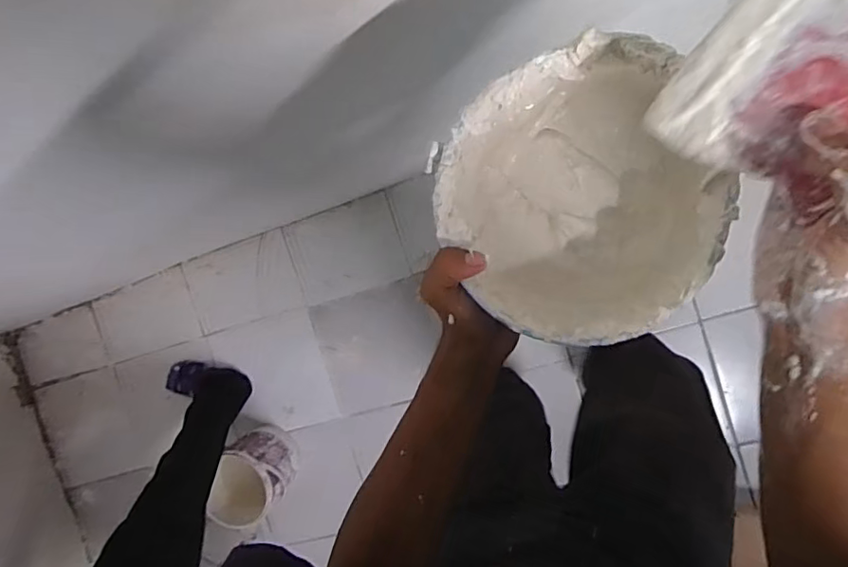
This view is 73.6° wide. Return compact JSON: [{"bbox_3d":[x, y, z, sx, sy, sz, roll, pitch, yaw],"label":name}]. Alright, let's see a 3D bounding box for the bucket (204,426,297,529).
[{"bbox_3d":[-0.421,0.482,1.415,0.170,0.201,0.203,37,98,3],"label":"bucket"}]

